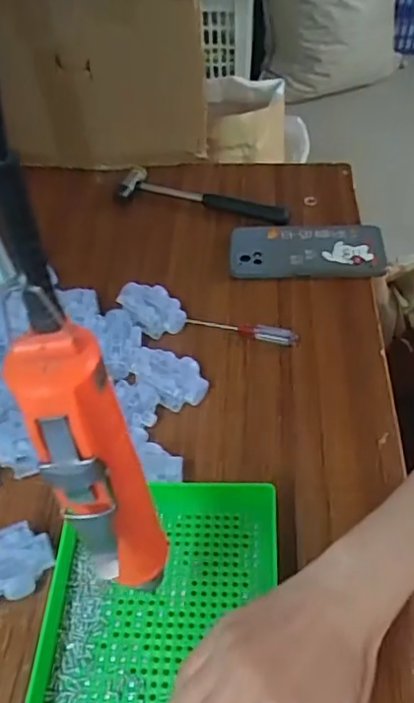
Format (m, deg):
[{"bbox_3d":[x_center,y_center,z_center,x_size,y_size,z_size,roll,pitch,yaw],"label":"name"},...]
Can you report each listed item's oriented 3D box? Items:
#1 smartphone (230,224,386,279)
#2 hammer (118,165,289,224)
[{"bbox_3d":[0.107,-0.112,0.645,0.161,0.009,0.078,0,55,6],"label":"smartphone"},{"bbox_3d":[-0.006,-0.181,0.711,0.210,0.024,0.051,19,52,16],"label":"hammer"}]

